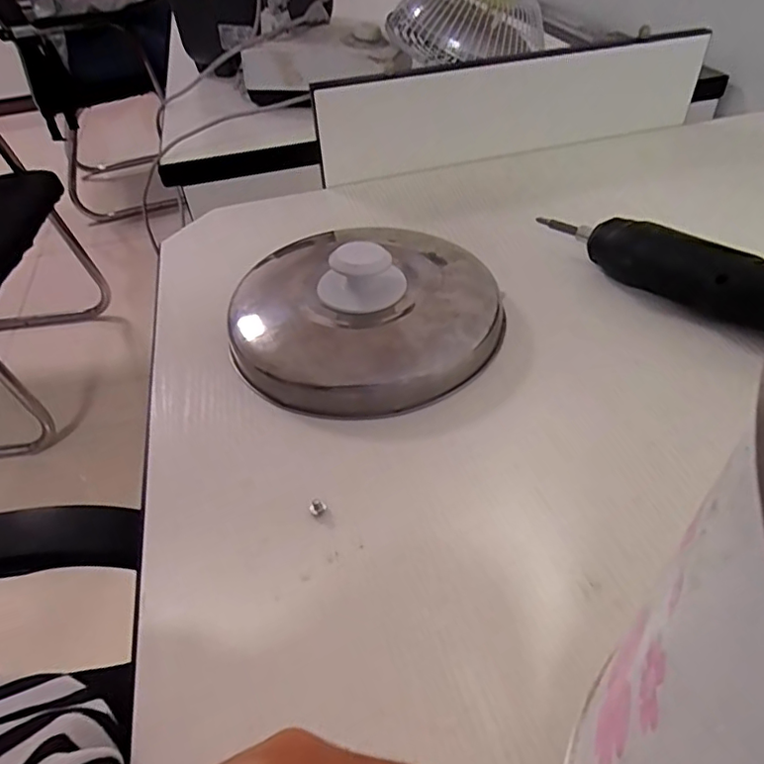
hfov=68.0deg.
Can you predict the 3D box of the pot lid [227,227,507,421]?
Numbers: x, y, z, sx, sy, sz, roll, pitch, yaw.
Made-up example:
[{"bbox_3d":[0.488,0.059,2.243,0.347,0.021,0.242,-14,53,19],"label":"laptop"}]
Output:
[{"bbox_3d":[-0.016,-0.061,0.374,0.168,0.050,0.179,-3,45,3],"label":"pot lid"}]

